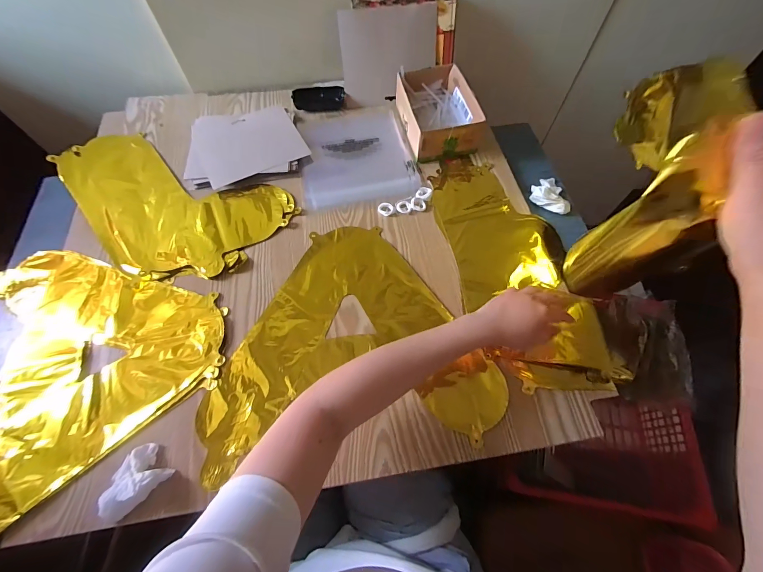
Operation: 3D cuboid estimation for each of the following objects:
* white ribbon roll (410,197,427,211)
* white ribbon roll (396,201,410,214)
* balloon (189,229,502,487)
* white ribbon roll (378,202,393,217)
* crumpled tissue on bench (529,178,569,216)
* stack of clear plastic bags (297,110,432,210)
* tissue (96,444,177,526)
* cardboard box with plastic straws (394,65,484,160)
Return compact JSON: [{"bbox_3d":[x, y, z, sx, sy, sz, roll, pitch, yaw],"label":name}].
[{"bbox_3d":[0.065,-0.144,0.582,0.028,0.006,0.024,8,64,5],"label":"white ribbon roll"},{"bbox_3d":[0.039,-0.139,0.581,0.025,0.005,0.024,0,64,1],"label":"white ribbon roll"},{"bbox_3d":[-0.049,0.059,0.484,0.383,0.011,0.335,-8,64,-3],"label":"balloon"},{"bbox_3d":[0.007,-0.135,0.579,0.026,0.005,0.025,0,64,1],"label":"white ribbon roll"},{"bbox_3d":[0.316,-0.172,0.605,0.075,0.022,0.075,28,67,14],"label":"crumpled tissue on bench"},{"bbox_3d":[-0.046,-0.257,0.644,0.215,0.011,0.245,-9,64,-3],"label":"stack of clear plastic bags"},{"bbox_3d":[-0.297,0.226,0.383,0.073,0.035,0.053,-41,70,-17],"label":"tissue"},{"bbox_3d":[0.111,-0.351,0.660,0.137,0.064,0.205,-10,64,-4],"label":"cardboard box with plastic straws"}]

